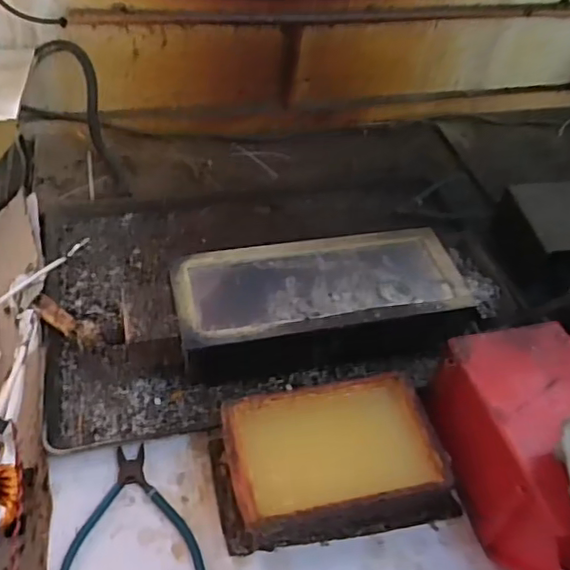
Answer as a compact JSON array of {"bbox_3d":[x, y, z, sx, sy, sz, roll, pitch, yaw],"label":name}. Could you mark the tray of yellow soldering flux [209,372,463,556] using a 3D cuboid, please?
[{"bbox_3d":[0.045,0.169,0.590,0.223,0.071,0.144,-8,47,-13],"label":"tray of yellow soldering flux"}]

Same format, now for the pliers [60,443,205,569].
[{"bbox_3d":[-0.143,0.215,0.565,0.125,0.007,0.131,-2,46,-8],"label":"pliers"}]

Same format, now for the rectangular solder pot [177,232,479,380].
[{"bbox_3d":[0.039,0.020,0.721,0.334,0.091,0.155,-8,47,-13],"label":"rectangular solder pot"}]

